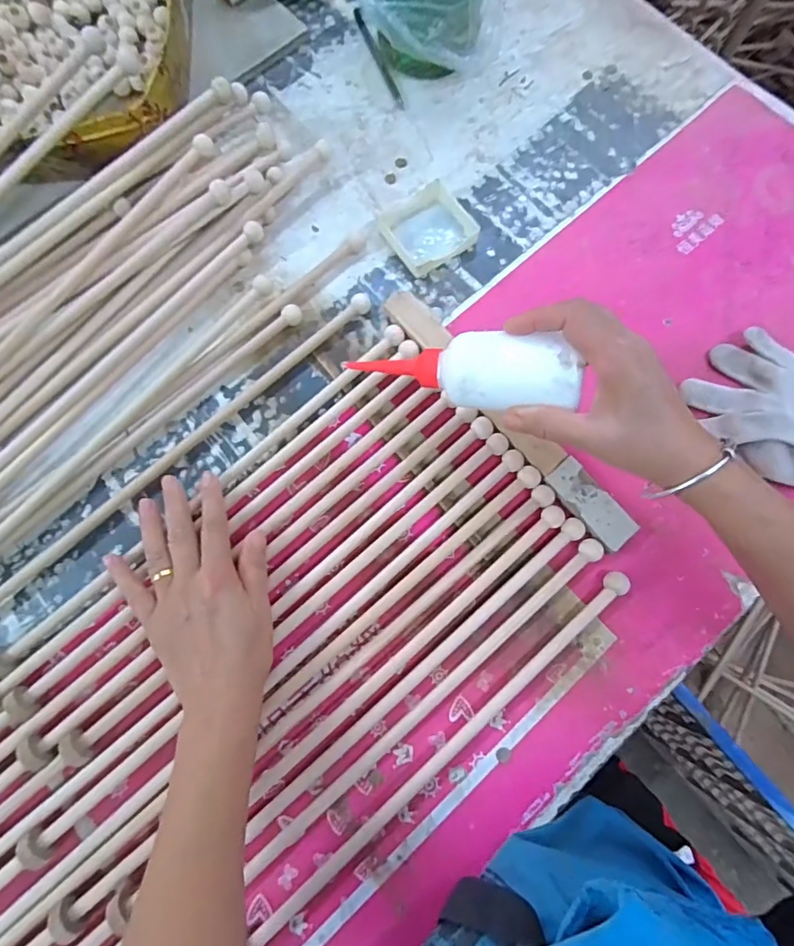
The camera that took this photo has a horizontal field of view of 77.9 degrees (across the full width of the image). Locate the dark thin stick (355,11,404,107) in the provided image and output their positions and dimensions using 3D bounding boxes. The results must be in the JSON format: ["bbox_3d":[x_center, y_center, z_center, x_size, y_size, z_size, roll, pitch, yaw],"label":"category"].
[{"bbox_3d":[-0.020,-0.448,0.529,0.009,0.007,0.140,-21,78,-5],"label":"dark thin stick"}]

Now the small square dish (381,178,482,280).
[{"bbox_3d":[0.030,-0.241,0.480,0.079,0.014,0.078,-33,79,-8],"label":"small square dish"}]

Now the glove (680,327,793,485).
[{"bbox_3d":[0.345,-0.041,0.427,0.179,0.033,0.115,38,79,8],"label":"glove"}]

